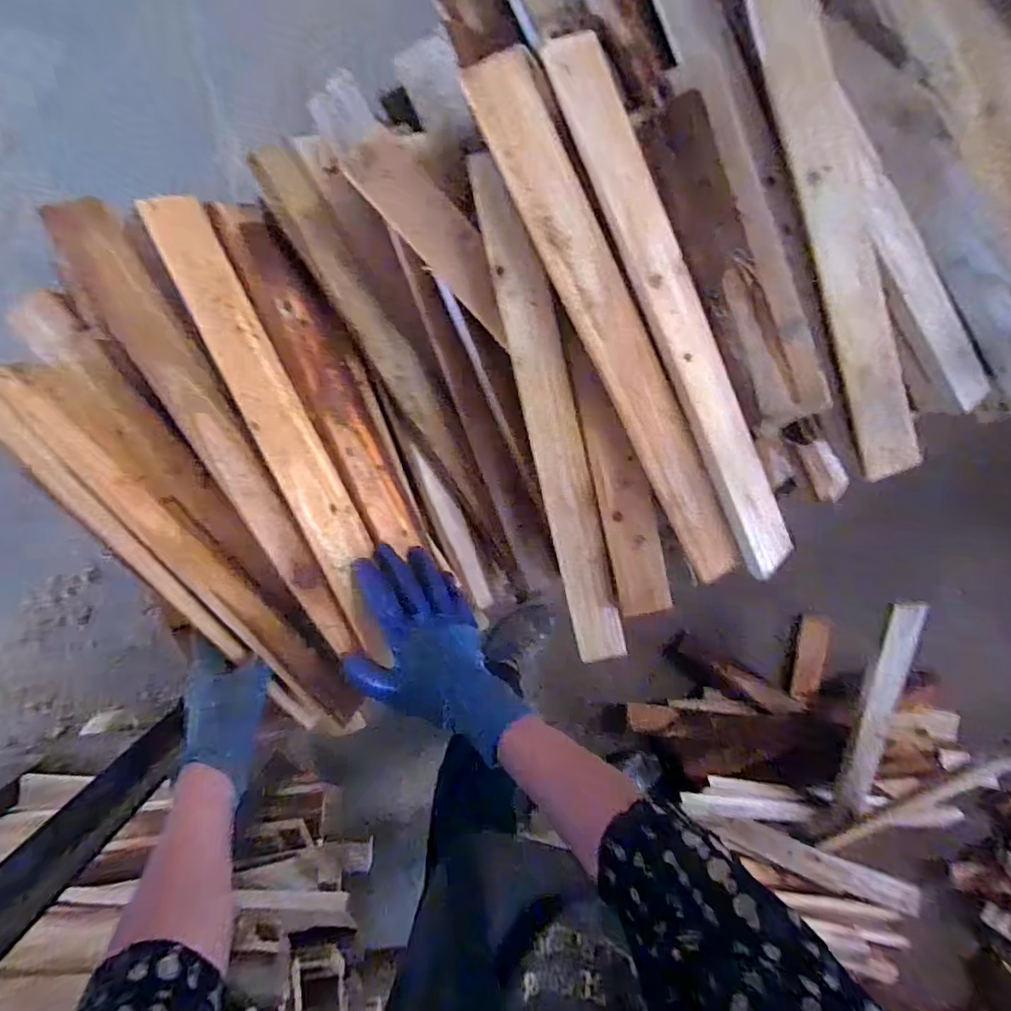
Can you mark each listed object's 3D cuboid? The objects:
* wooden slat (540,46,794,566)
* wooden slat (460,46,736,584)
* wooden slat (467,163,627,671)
[{"bbox_3d":[0.161,-0.153,0.454,0.060,0.009,0.484,-29,104,-10],"label":"wooden slat"},{"bbox_3d":[0.101,-0.140,0.453,0.061,0.017,0.477,-26,105,10],"label":"wooden slat"},{"bbox_3d":[0.048,-0.059,0.495,0.051,0.010,0.484,-13,107,7],"label":"wooden slat"}]

